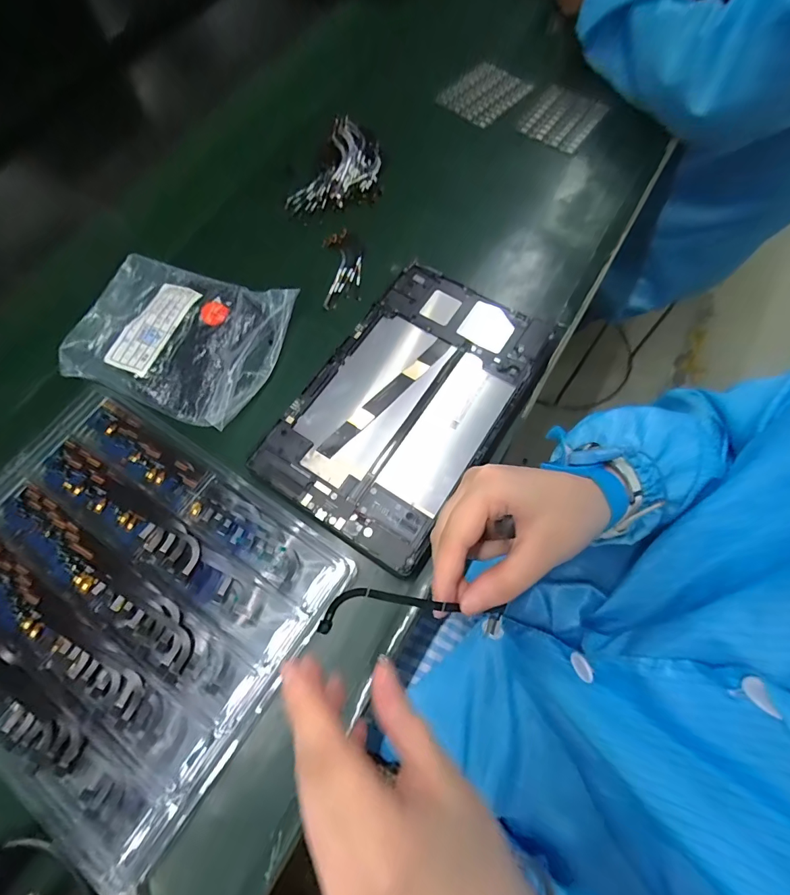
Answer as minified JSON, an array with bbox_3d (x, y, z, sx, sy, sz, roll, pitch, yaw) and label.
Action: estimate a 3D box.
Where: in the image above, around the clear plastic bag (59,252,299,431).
[{"bbox_3d":[-0.193,-0.101,0.370,0.175,0.026,0.138,18,69,9],"label":"clear plastic bag"}]

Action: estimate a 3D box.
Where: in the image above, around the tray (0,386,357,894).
[{"bbox_3d":[-0.201,0.097,0.298,0.272,0.019,0.219,33,75,14],"label":"tray"}]

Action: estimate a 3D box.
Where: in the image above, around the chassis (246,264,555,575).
[{"bbox_3d":[0.011,-0.040,0.335,0.148,0.014,0.235,31,72,14],"label":"chassis"}]

